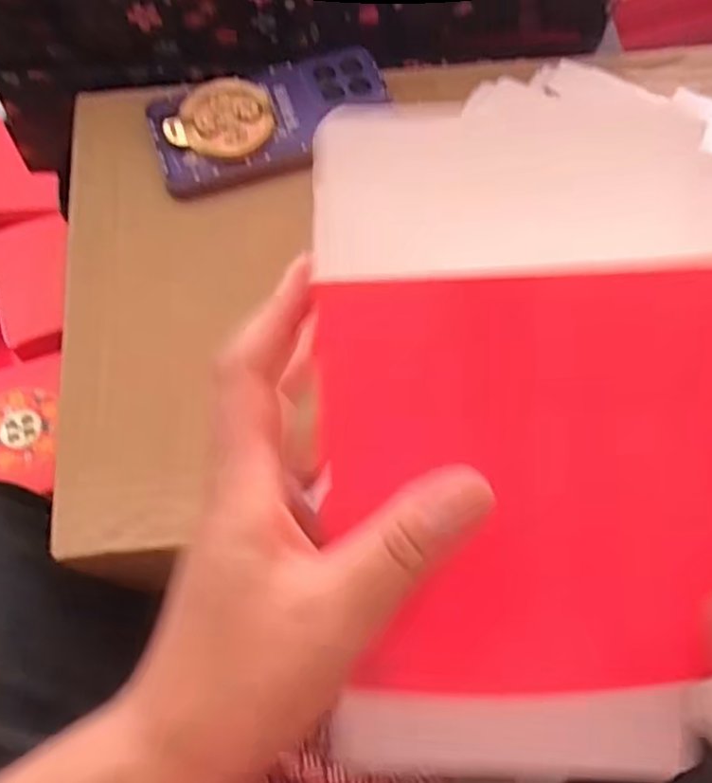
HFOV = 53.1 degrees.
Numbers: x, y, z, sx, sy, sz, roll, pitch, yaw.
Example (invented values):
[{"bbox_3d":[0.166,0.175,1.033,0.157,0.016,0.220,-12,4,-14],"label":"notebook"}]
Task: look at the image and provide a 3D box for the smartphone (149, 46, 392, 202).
[{"bbox_3d":[-0.052,-0.172,0.449,0.148,0.018,0.076,-17,67,-9],"label":"smartphone"}]

